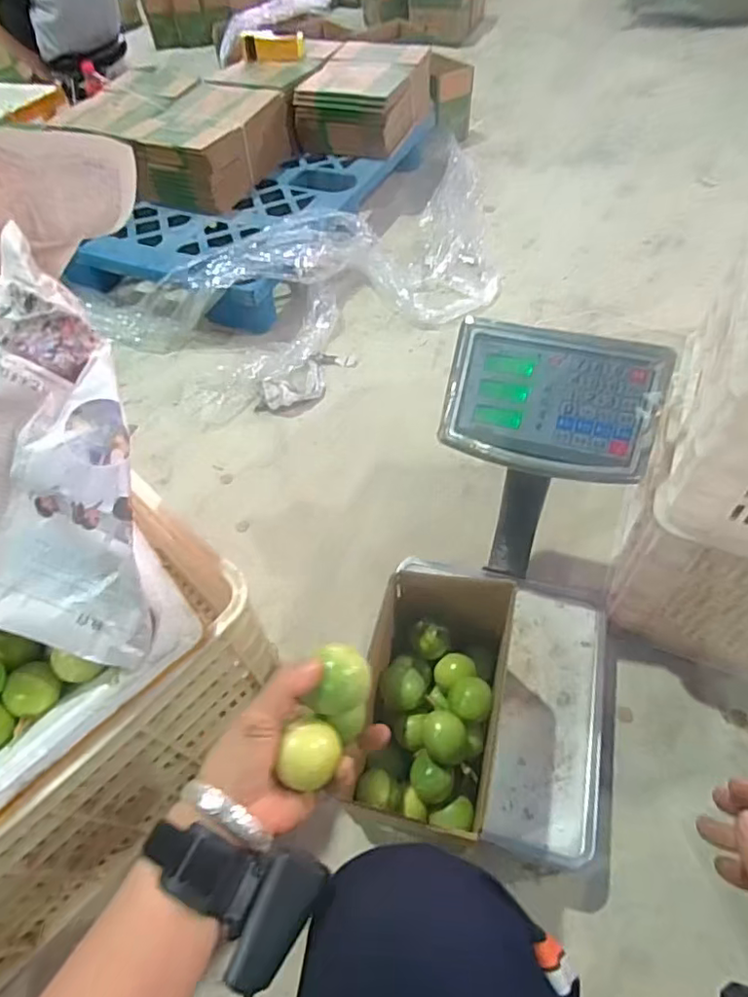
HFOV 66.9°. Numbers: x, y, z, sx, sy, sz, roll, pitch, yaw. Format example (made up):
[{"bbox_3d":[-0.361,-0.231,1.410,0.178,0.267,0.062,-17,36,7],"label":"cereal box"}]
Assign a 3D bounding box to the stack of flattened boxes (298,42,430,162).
[{"bbox_3d":[-0.019,-1.089,1.524,0.279,0.172,0.370,13,56,15],"label":"stack of flattened boxes"}]

